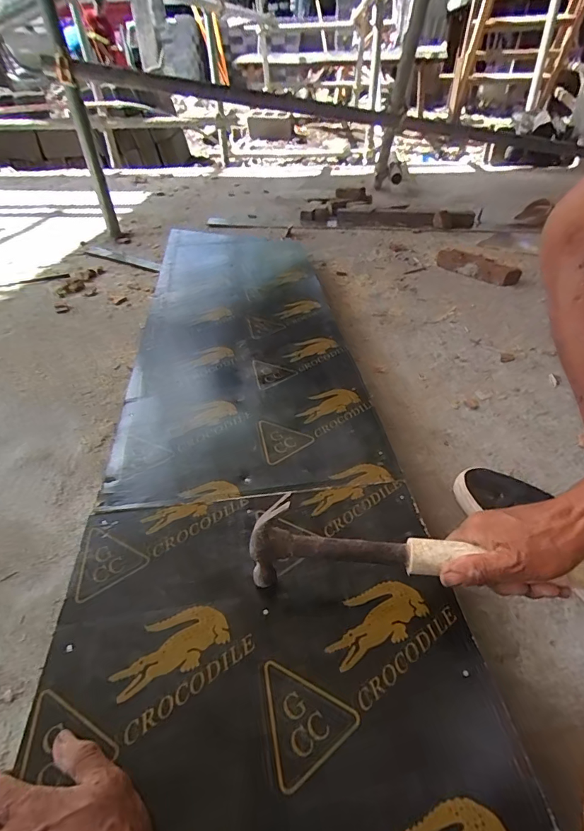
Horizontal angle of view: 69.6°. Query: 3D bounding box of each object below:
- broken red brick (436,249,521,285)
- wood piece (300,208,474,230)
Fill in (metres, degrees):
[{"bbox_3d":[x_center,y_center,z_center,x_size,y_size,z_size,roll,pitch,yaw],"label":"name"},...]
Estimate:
[{"bbox_3d":[0.530,-0.424,1.207,0.231,0.051,0.052,25,47,26],"label":"broken red brick"},{"bbox_3d":[0.354,-0.755,1.600,0.649,0.057,0.171,4,41,5],"label":"wood piece"}]

